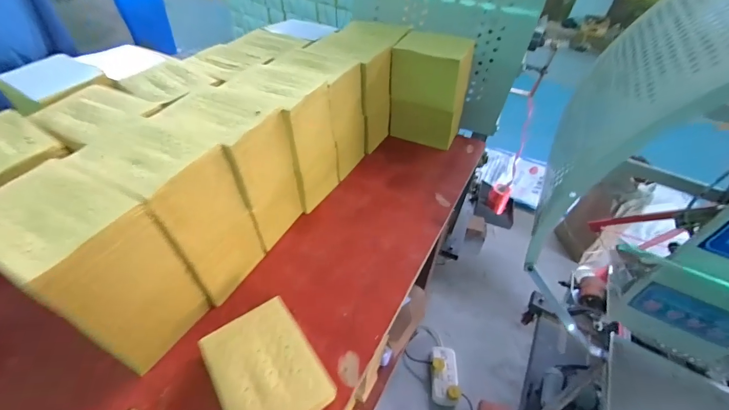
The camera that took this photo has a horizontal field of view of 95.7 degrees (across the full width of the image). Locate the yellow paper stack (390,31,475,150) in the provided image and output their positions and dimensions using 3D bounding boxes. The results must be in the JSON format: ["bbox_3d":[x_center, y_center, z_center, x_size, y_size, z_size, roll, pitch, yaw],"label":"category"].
[{"bbox_3d":[0.160,-0.278,0.818,0.167,0.227,0.132,22,48,16],"label":"yellow paper stack"}]

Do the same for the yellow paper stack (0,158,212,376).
[{"bbox_3d":[-0.340,0.085,0.428,0.171,0.217,0.121,24,48,18],"label":"yellow paper stack"}]

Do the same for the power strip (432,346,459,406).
[{"bbox_3d":[0.319,0.655,1.286,0.102,0.053,0.212,6,45,1],"label":"power strip"}]

